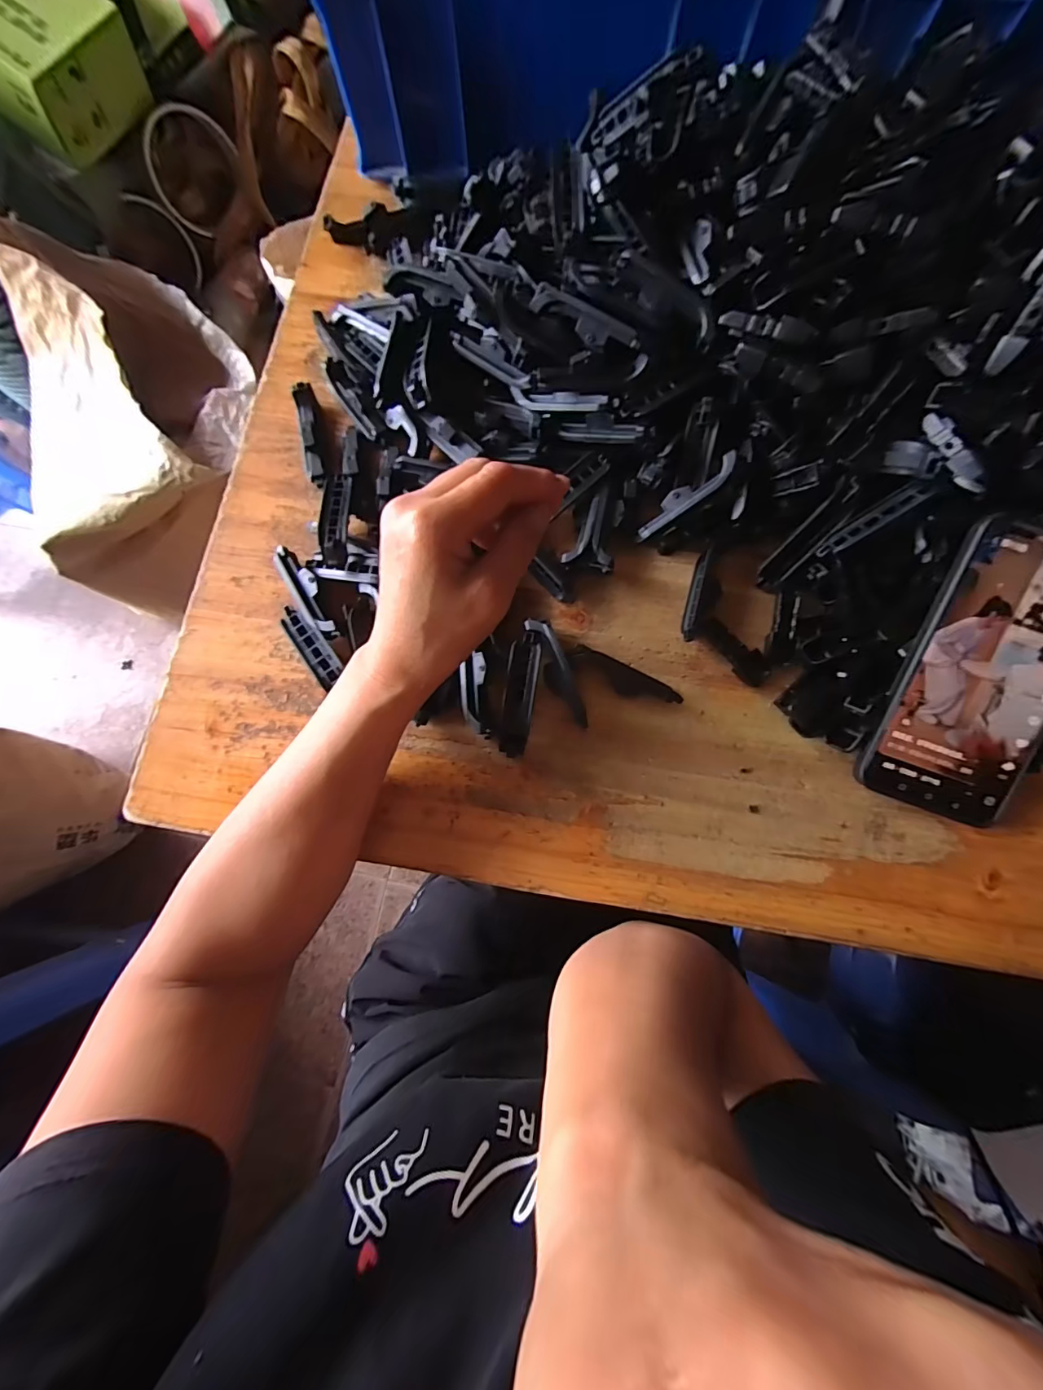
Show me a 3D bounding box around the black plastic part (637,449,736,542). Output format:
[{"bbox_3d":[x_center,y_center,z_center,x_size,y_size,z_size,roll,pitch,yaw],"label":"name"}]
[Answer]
[{"bbox_3d":[0.103,-0.125,0.302,0.070,0.005,0.015,-34,78,26],"label":"black plastic part"}]

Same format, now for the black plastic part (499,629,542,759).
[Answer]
[{"bbox_3d":[-0.001,0.000,0.295,0.019,0.014,0.075,8,78,2],"label":"black plastic part"}]

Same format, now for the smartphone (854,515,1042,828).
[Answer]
[{"bbox_3d":[0.261,-0.010,0.266,0.078,0.010,0.161,19,101,4],"label":"smartphone"}]

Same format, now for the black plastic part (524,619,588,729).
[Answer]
[{"bbox_3d":[0.022,-0.014,0.295,0.016,0.013,0.072,-23,79,-4],"label":"black plastic part"}]

